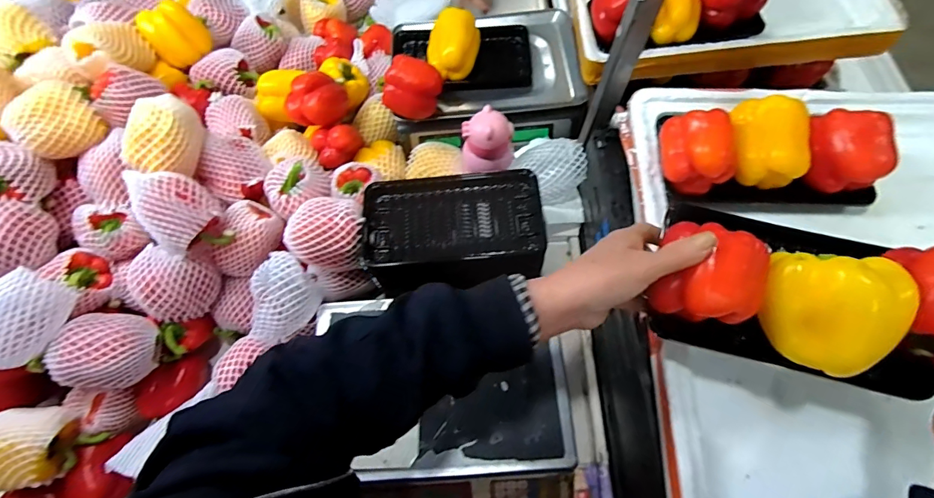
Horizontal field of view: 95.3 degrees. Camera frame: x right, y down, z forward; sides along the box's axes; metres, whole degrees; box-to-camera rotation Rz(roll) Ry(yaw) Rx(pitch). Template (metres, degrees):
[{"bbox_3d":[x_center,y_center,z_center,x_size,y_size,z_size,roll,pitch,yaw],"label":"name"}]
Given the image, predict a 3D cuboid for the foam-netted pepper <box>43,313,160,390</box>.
[{"bbox_3d":[-0.476,0.135,0.567,0.097,0.073,0.098,11,66,8],"label":"foam-netted pepper"}]

